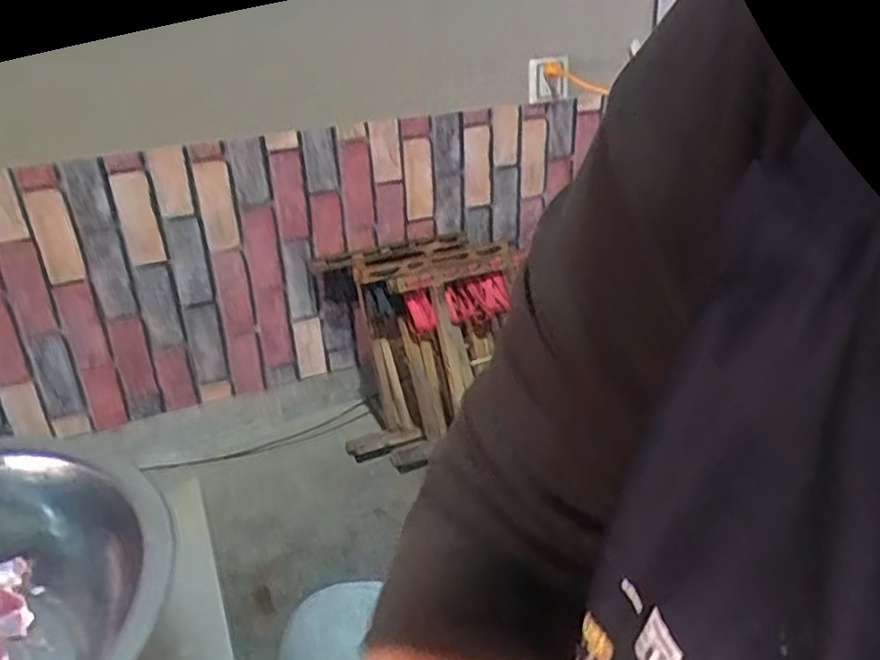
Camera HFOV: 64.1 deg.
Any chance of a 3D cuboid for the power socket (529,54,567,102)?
[{"bbox_3d":[0.201,-0.461,1.292,0.092,0.083,0.018,-11,30,-26],"label":"power socket"}]

